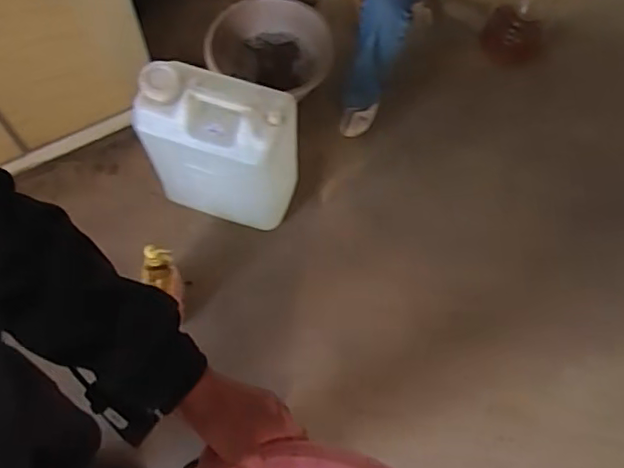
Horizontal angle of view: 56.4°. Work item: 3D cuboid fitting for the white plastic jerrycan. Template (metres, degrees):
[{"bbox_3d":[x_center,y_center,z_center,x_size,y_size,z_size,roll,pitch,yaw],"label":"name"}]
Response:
[{"bbox_3d":[-0.219,-0.201,1.448,0.334,0.430,0.212,18,68,6],"label":"white plastic jerrycan"}]

